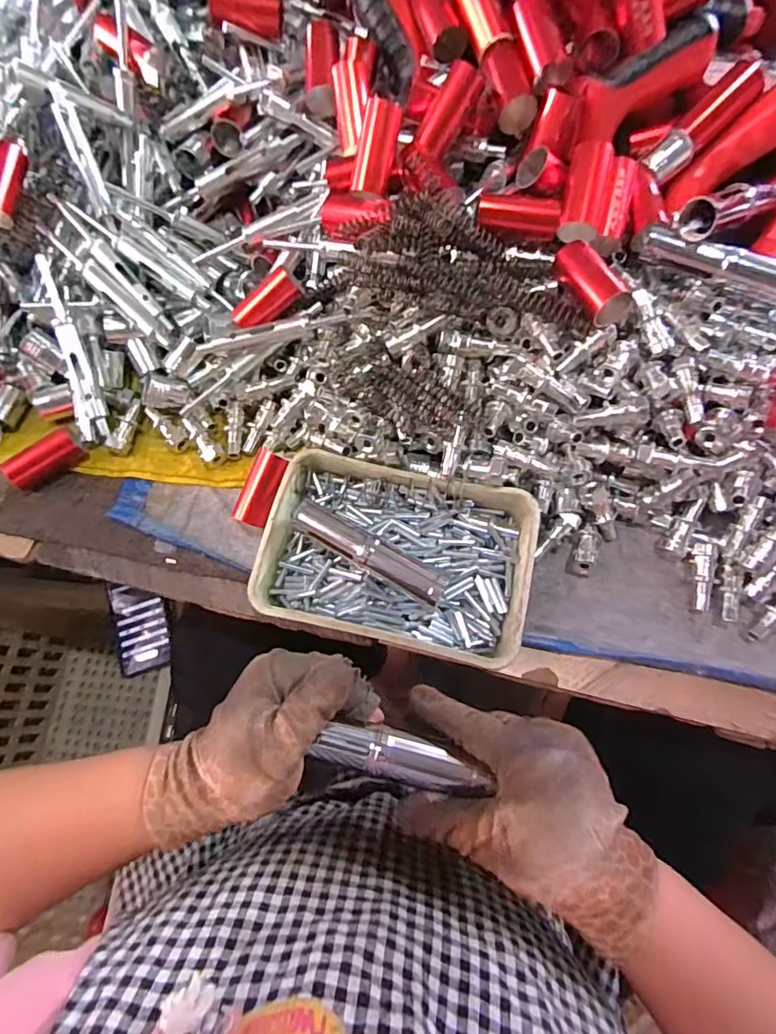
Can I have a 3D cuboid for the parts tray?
[{"bbox_3d":[0.006,0.029,0.400,0.199,0.055,0.132,12,72,7],"label":"parts tray"}]

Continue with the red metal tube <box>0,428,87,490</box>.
[{"bbox_3d":[-0.302,-0.051,0.458,0.061,0.025,0.023,-42,74,-11],"label":"red metal tube"}]

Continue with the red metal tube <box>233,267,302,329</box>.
[{"bbox_3d":[-0.106,-0.188,0.452,0.061,0.023,0.019,-33,72,9],"label":"red metal tube"}]

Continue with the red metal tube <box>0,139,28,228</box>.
[{"bbox_3d":[-0.328,-0.285,0.441,0.028,0.035,0.072,12,87,7],"label":"red metal tube"}]

